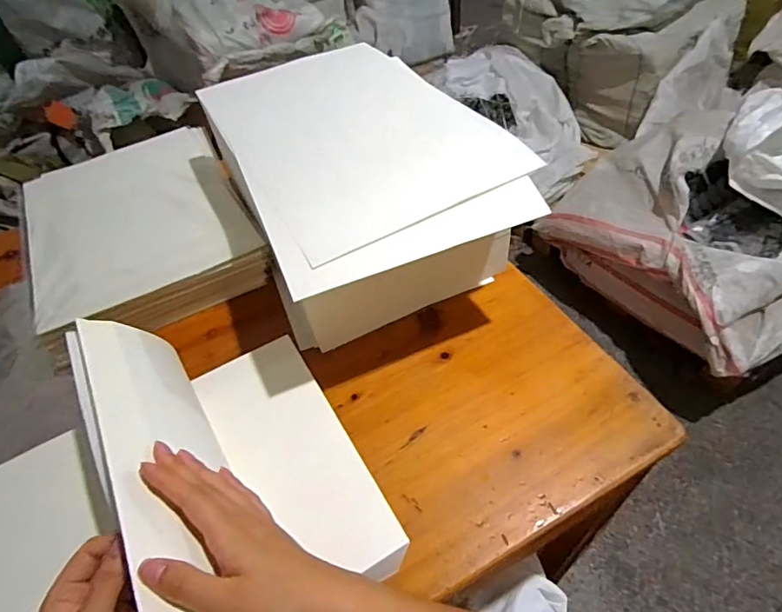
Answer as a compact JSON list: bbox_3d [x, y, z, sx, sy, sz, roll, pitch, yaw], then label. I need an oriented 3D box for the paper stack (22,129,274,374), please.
[{"bbox_3d":[-0.353,-0.115,0.689,0.278,0.058,0.383,-26,52,-17],"label":"paper stack"}]

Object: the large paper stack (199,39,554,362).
[{"bbox_3d":[-0.041,-0.147,0.629,0.289,0.177,0.443,-21,51,-13],"label":"large paper stack"}]

